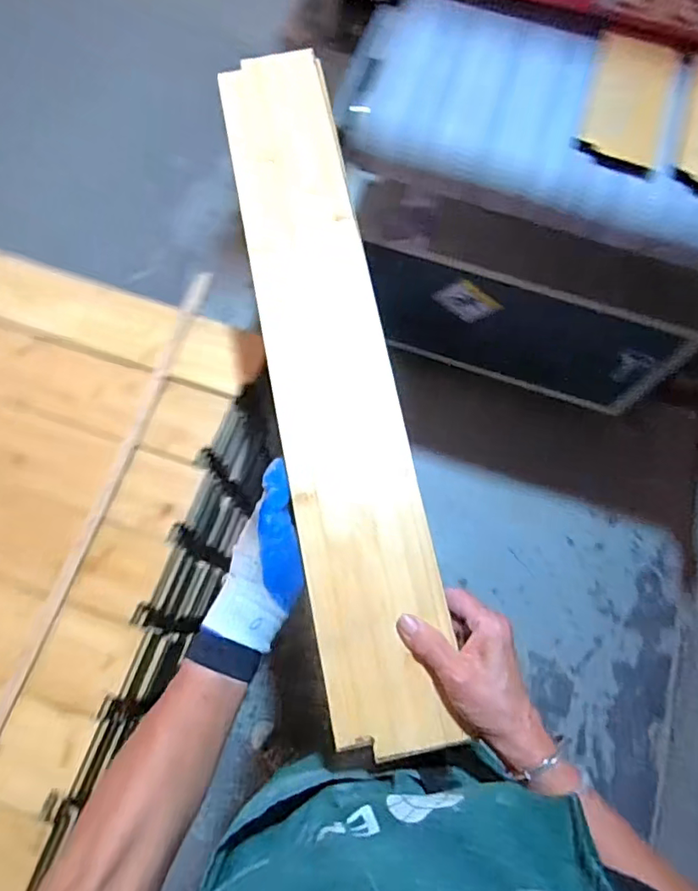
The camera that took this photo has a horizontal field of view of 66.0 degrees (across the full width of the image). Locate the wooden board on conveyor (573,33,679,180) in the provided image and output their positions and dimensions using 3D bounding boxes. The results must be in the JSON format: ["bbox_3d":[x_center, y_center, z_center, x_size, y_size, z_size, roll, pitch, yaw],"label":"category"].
[{"bbox_3d":[0.422,-0.522,0.815,0.117,0.018,0.262,18,66,5],"label":"wooden board on conveyor"}]

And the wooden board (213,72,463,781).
[{"bbox_3d":[-0.020,-0.098,0.526,0.123,0.012,0.714,-9,74,-4],"label":"wooden board"}]

